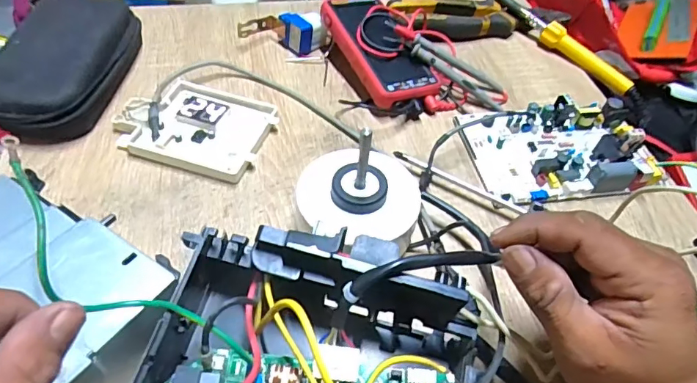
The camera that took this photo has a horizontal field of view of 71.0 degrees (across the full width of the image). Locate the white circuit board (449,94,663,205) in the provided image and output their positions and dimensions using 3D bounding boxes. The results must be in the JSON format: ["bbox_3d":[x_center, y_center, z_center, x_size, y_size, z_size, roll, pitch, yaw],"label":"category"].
[{"bbox_3d":[0.194,-0.045,0.457,0.162,0.030,0.111,1,49,-6],"label":"white circuit board"}]

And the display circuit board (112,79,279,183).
[{"bbox_3d":[-0.143,-0.064,0.455,0.135,0.018,0.100,15,49,7],"label":"display circuit board"}]

